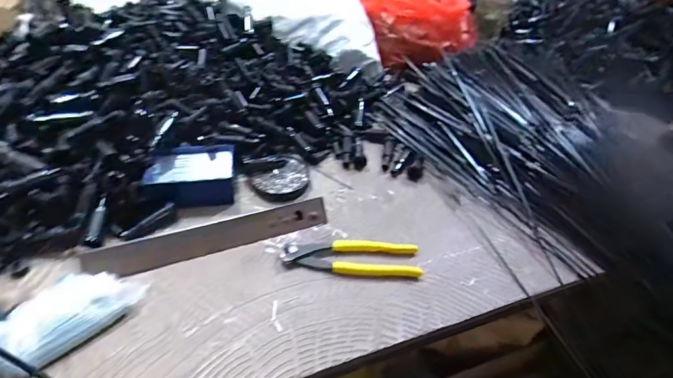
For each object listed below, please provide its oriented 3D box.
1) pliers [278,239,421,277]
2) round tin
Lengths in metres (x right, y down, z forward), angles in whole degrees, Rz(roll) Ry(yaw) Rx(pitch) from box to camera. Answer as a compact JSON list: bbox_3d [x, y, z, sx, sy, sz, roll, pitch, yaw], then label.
[{"bbox_3d":[0.020,0.084,0.473,0.163,0.017,0.040,2,44,-4],"label":"pliers"},{"bbox_3d":[-0.084,-0.018,0.573,0.086,0.018,0.081,4,44,-3],"label":"round tin"}]

